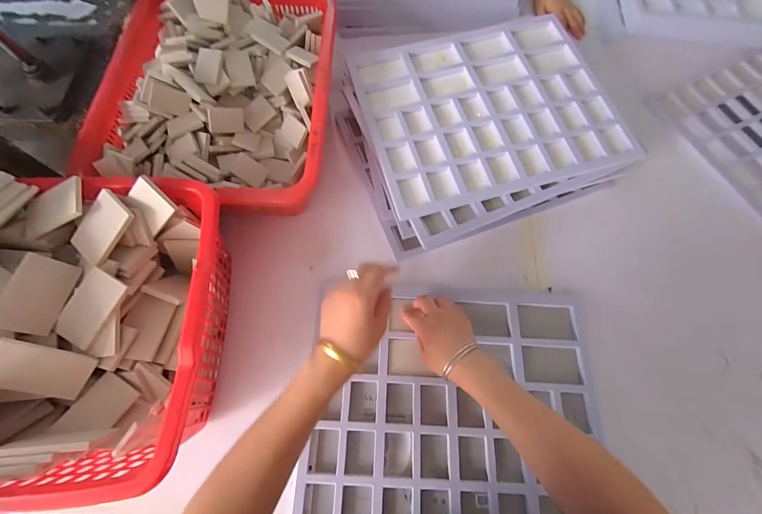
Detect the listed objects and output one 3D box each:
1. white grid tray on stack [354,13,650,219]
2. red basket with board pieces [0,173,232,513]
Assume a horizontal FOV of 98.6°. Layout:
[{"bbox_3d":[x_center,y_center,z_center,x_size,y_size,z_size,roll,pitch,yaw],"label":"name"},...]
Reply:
[{"bbox_3d":[0.186,-0.274,0.588,0.427,0.026,0.351,-15,70,-6],"label":"white grid tray on stack"},{"bbox_3d":[-0.406,0.076,0.394,0.409,0.203,0.356,-2,70,-1],"label":"red basket with board pieces"}]

